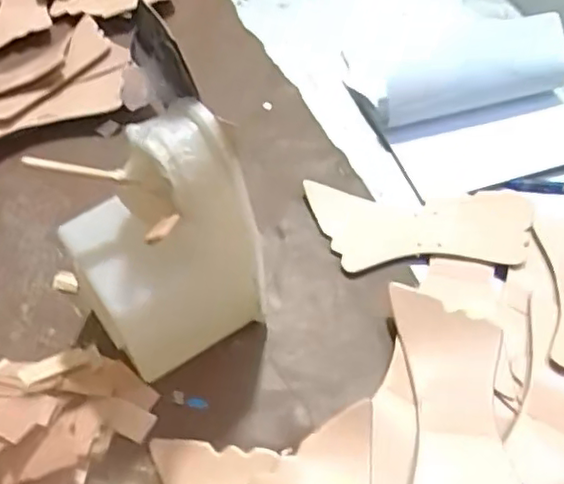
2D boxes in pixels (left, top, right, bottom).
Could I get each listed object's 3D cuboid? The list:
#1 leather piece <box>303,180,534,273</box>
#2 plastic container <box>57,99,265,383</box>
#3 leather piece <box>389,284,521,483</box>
[{"bbox_3d":[0.129,-0.014,0.606,0.207,0.011,0.085,1,55,3],"label":"leather piece"},{"bbox_3d":[-0.088,0.008,0.474,0.117,0.200,0.099,-27,57,-19],"label":"plastic container"},{"bbox_3d":[0.127,0.134,0.485,0.081,0.018,0.212,4,53,3],"label":"leather piece"}]

